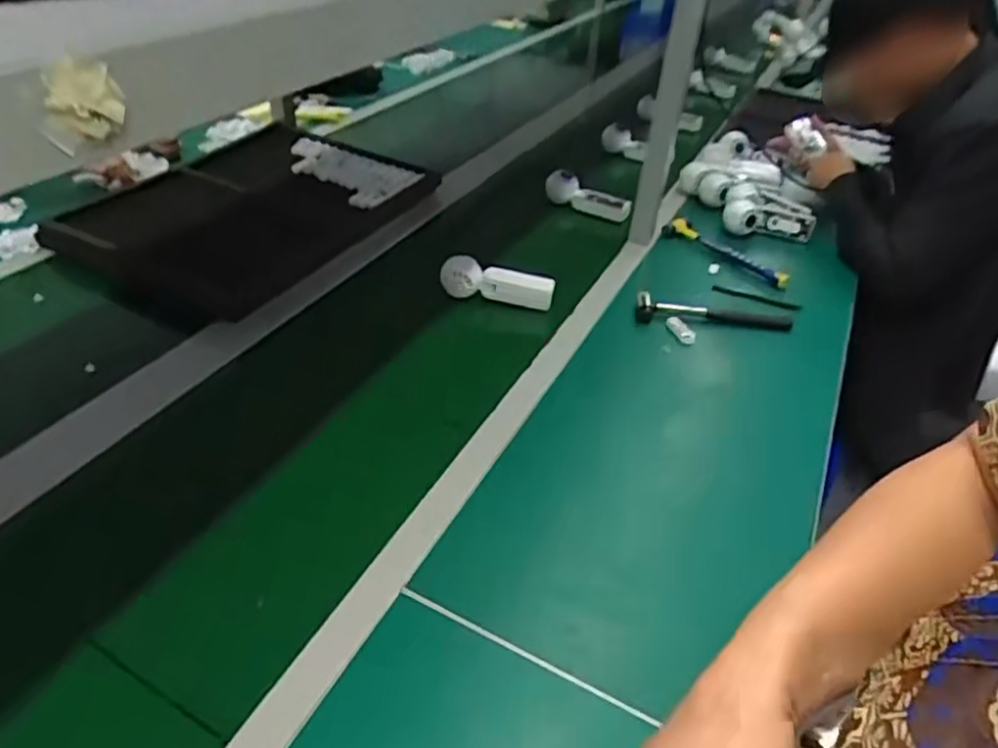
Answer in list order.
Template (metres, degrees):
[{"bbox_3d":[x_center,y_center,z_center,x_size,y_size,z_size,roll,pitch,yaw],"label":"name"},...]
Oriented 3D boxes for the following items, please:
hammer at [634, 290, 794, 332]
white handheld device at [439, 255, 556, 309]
[{"bbox_3d":[0.334,-0.096,1.020,0.244,0.024,0.054,3,42,-3],"label":"hammer"},{"bbox_3d":[-0.004,-0.140,1.005,0.174,0.064,0.044,10,40,-14],"label":"white handheld device"}]

